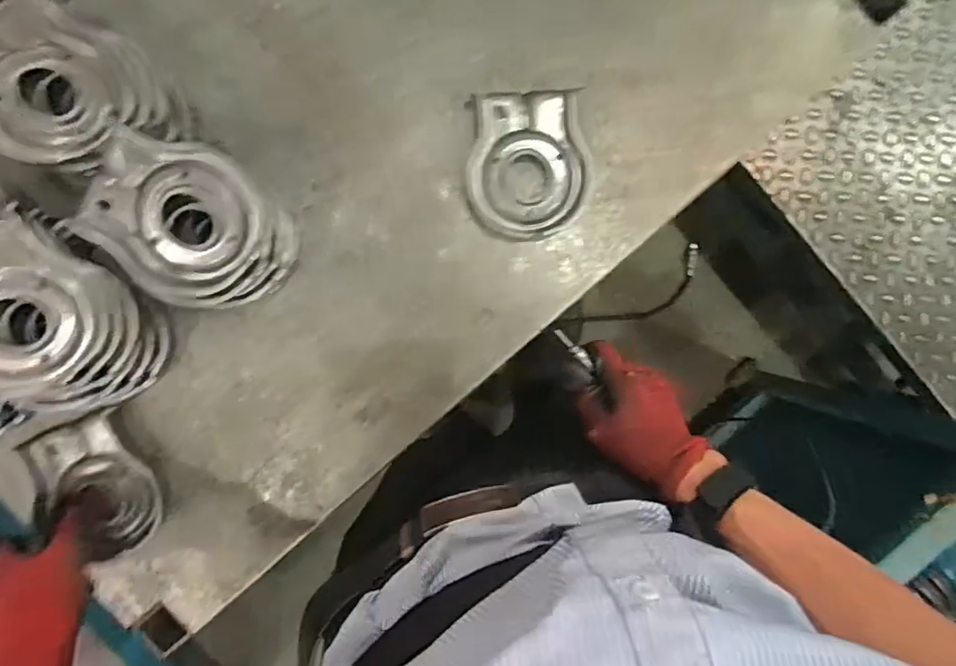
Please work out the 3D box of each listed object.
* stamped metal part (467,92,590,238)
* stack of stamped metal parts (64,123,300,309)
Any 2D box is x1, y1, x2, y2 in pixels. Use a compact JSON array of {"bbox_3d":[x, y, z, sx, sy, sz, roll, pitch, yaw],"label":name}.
[{"bbox_3d":[0.044,-0.144,0.486,0.102,0.023,0.122,3,93,-2],"label":"stamped metal part"},{"bbox_3d":[-0.216,-0.085,0.446,0.133,0.096,0.113,30,92,-3],"label":"stack of stamped metal parts"}]

